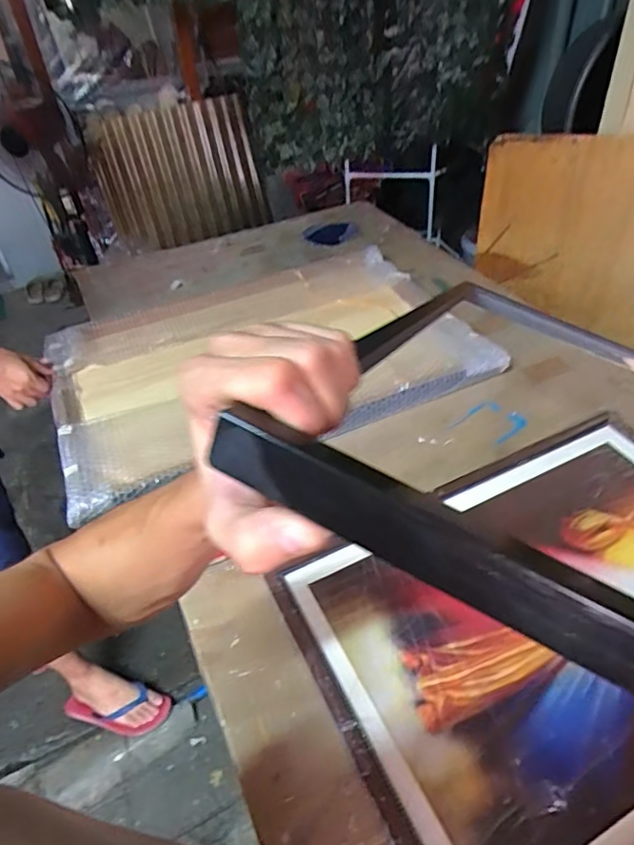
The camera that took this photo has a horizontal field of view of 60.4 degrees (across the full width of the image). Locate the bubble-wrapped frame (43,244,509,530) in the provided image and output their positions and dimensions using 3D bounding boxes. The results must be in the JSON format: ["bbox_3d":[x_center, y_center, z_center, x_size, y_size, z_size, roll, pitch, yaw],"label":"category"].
[{"bbox_3d":[-0.106,-0.149,1.125,0.829,0.067,0.609,-20,43,-16],"label":"bubble-wrapped frame"}]

